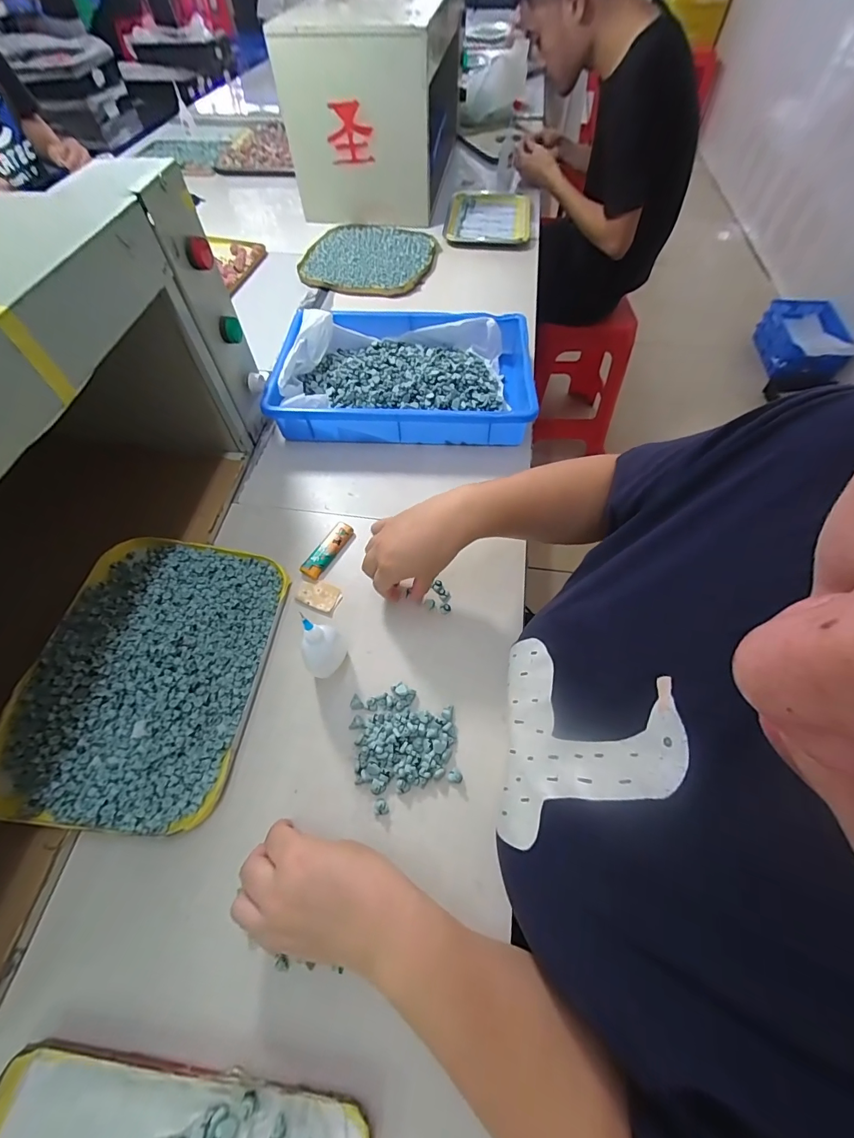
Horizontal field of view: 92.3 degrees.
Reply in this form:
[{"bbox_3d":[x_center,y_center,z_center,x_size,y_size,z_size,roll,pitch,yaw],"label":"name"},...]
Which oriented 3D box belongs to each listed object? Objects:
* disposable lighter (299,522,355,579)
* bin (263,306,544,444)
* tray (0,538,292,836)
[{"bbox_3d":[-0.119,-0.023,0.490,0.026,0.008,0.080,27,61,13],"label":"disposable lighter"},{"bbox_3d":[-0.033,-0.285,0.605,0.348,0.069,0.233,4,58,0],"label":"bin"},{"bbox_3d":[-0.267,0.091,0.401,0.201,0.030,0.270,6,58,1],"label":"tray"}]

